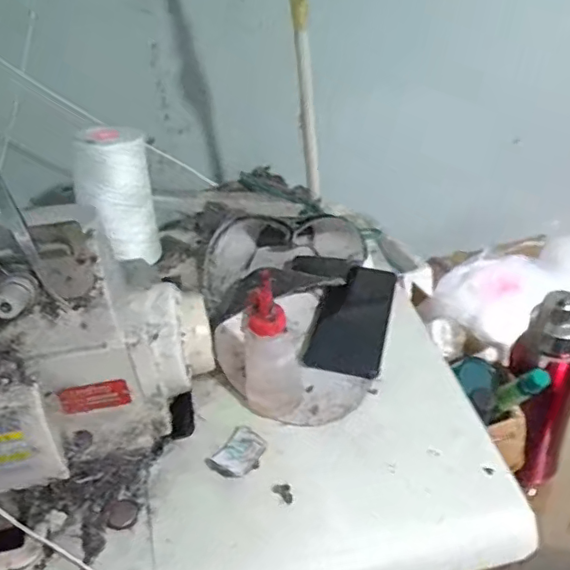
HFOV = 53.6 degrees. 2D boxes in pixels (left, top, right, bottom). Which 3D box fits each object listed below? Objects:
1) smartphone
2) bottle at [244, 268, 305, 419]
[{"bbox_3d":[0.076,0.034,0.627,0.077,0.007,0.164,8,40,14],"label":"smartphone"},{"bbox_3d":[-0.016,0.065,0.506,0.049,0.125,0.043,21,45,27],"label":"bottle"}]

